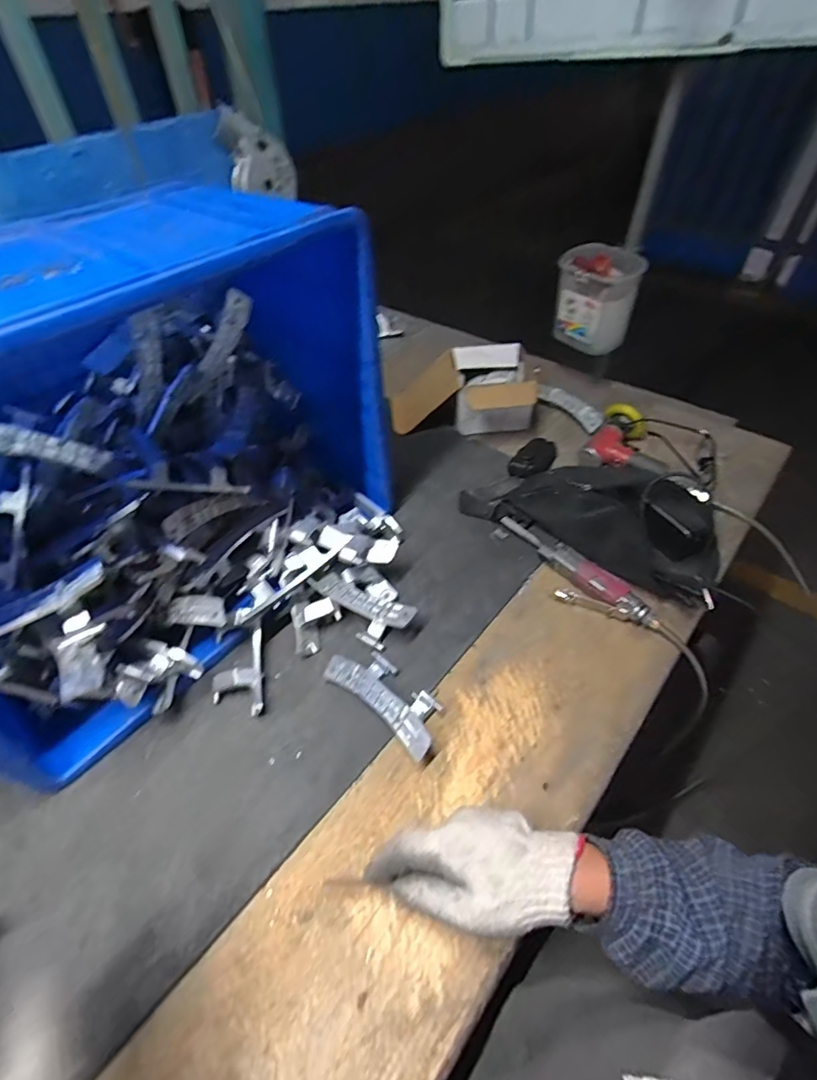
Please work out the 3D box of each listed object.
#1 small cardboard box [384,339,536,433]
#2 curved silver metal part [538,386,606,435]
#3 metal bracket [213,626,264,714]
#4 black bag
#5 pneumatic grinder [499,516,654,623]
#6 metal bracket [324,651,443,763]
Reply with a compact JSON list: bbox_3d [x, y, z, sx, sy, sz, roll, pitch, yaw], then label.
[{"bbox_3d":[0.100,-0.277,0.916,0.256,0.106,0.150,9,49,10],"label":"small cardboard box"},{"bbox_3d":[0.299,-0.248,0.918,0.013,0.039,0.159,2,35,-35],"label":"curved silver metal part"},{"bbox_3d":[-0.196,0.158,0.575,0.058,0.033,0.093,-10,48,-7],"label":"metal bracket"},{"bbox_3d":[0.274,-0.063,0.717,0.338,0.092,0.205,30,55,25],"label":"black bag"},{"bbox_3d":[0.207,0.041,0.659,0.069,0.035,0.245,-34,55,-26],"label":"pneumatic grinder"},{"bbox_3d":[-0.023,0.169,0.550,0.150,0.037,0.061,34,57,28],"label":"metal bracket"}]

